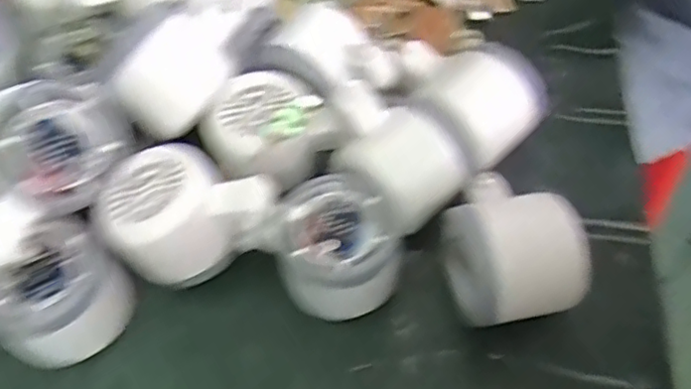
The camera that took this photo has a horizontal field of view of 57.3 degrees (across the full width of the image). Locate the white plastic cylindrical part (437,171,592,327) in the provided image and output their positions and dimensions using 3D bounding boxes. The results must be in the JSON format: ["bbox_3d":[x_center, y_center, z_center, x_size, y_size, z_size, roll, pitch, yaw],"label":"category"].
[{"bbox_3d":[0.079,0.025,0.316,0.057,0.050,0.078,-12,58,-5],"label":"white plastic cylindrical part"}]

